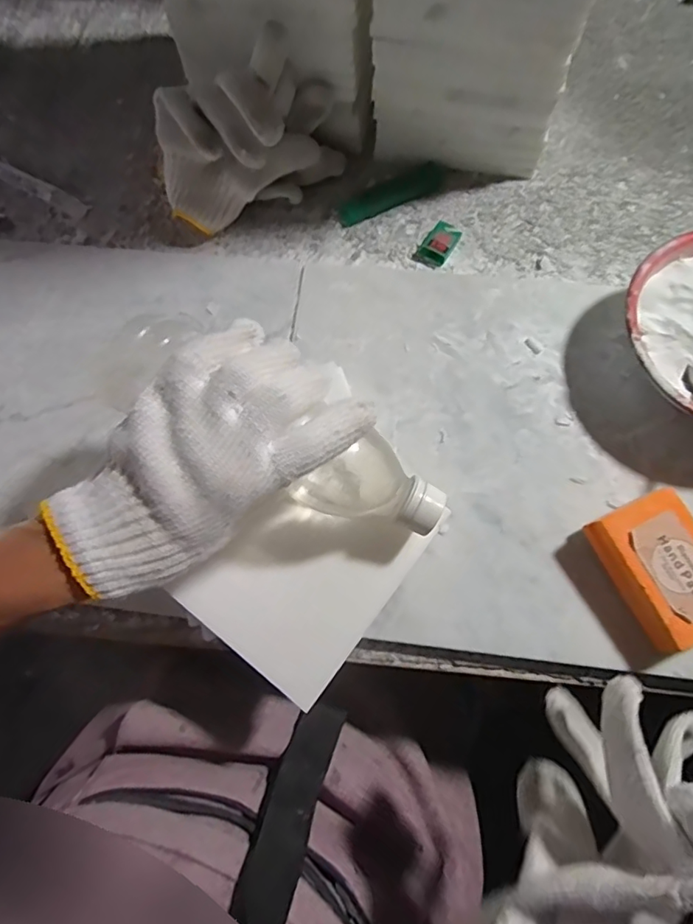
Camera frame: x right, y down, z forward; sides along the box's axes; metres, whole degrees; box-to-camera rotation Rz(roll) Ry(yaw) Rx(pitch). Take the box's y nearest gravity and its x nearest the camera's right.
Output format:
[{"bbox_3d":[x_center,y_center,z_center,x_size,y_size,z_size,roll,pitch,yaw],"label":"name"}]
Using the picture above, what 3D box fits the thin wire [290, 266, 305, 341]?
[{"bbox_3d":[-0.042,-0.137,0.443,0.004,0.004,0.078,5,70,3],"label":"thin wire"}]

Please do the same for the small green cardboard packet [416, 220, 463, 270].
[{"bbox_3d":[0.084,-0.196,0.462,0.026,0.013,0.040,36,75,13],"label":"small green cardboard packet"}]

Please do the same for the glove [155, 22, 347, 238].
[{"bbox_3d":[-0.087,-0.282,0.447,0.163,0.106,0.079,-27,72,-9],"label":"glove"}]

